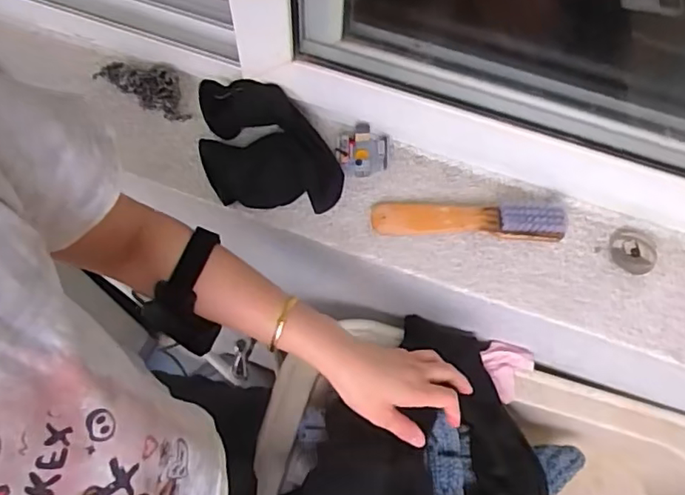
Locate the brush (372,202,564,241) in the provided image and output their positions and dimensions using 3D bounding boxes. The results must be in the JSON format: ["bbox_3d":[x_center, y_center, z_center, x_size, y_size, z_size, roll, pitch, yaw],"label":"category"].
[{"bbox_3d":[0.134,-0.031,0.622,0.200,0.036,0.034,3,67,0],"label":"brush"}]

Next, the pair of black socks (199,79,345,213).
[{"bbox_3d":[-0.080,-0.113,0.633,0.151,0.052,0.135,0,67,-2],"label":"pair of black socks"}]

